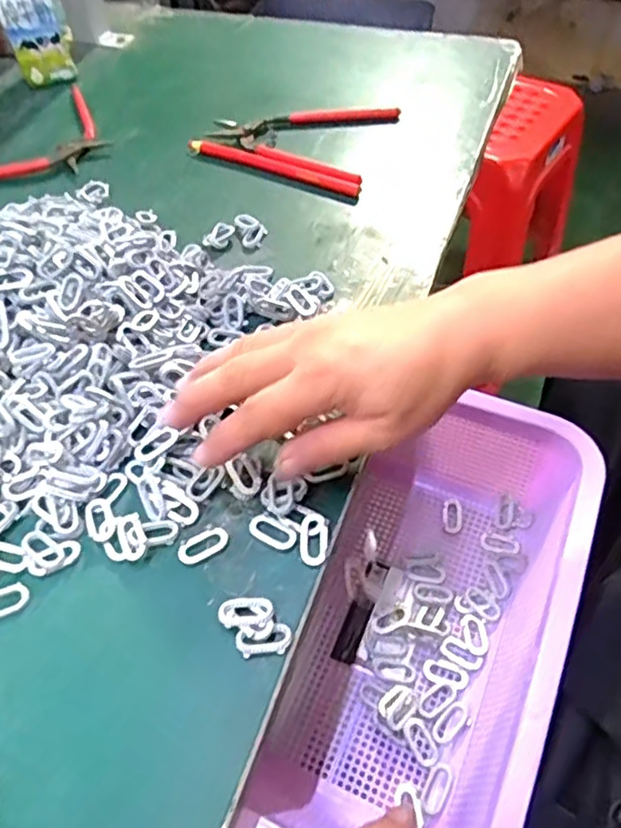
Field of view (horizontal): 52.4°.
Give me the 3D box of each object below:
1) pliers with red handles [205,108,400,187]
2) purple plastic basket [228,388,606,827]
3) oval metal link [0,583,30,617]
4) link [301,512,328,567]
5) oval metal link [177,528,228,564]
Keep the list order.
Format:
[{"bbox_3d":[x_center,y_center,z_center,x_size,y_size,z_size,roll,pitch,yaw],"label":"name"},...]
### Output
[{"bbox_3d":[-0.013,-0.241,0.548,0.150,0.015,0.117,13,54,15],"label":"pliers with red handles"},{"bbox_3d":[0.070,0.108,0.352,0.131,0.078,0.252,20,59,19],"label":"purple plastic basket"},{"bbox_3d":[-0.147,0.089,0.300,0.025,0.004,0.013,-22,53,-12],"label":"oval metal link"},{"bbox_3d":[0.002,0.061,0.308,0.012,0.005,0.026,-5,52,1],"label":"link"},{"bbox_3d":[-0.053,0.064,0.311,0.025,0.004,0.013,-23,54,-13],"label":"oval metal link"}]

